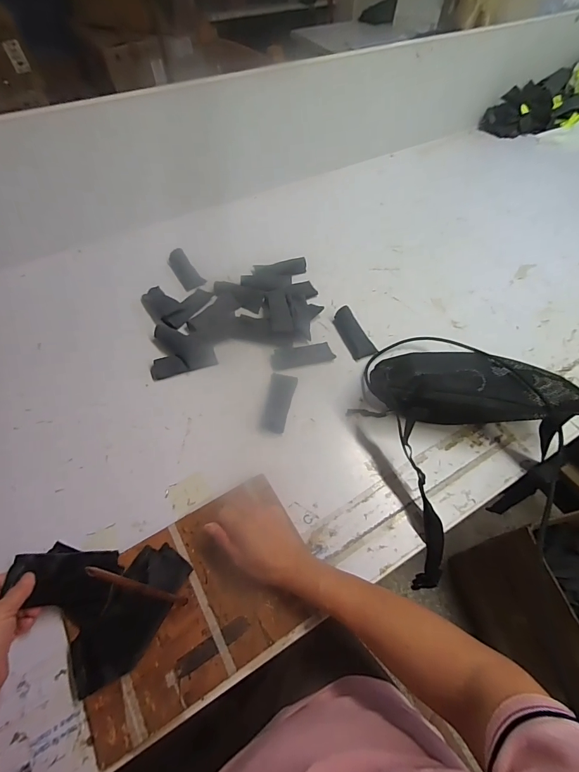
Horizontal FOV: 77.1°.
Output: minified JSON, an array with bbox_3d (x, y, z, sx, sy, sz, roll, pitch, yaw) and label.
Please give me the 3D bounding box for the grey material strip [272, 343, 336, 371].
[{"bbox_3d":[0.022,-0.054,0.637,0.107,0.007,0.041,-11,57,-7],"label":"grey material strip"}]

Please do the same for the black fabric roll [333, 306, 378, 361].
[{"bbox_3d":[0.114,-0.097,0.657,0.041,0.026,0.104,-21,59,-13],"label":"black fabric roll"}]

